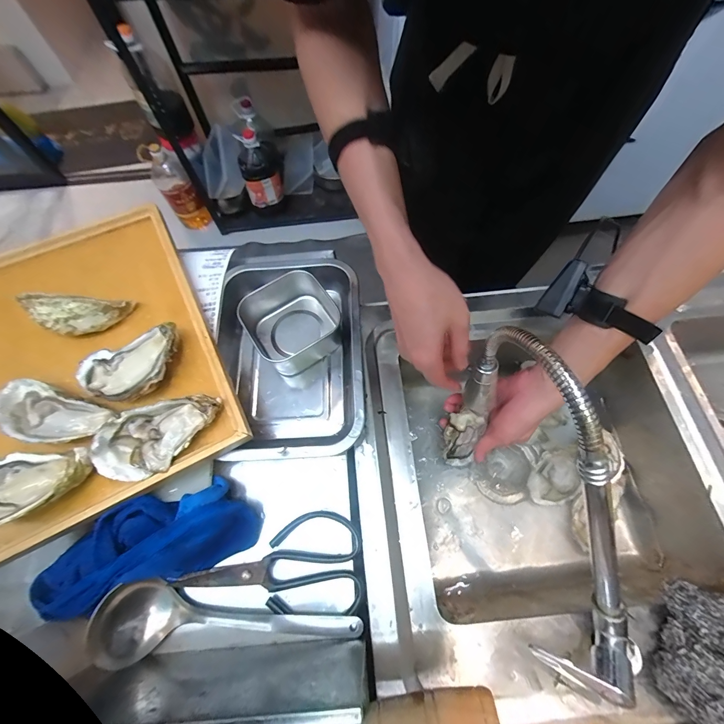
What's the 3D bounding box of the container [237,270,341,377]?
[{"bbox_3d":[-0.089,-0.051,0.421,0.113,0.052,0.109,-30,70,-10],"label":"container"}]

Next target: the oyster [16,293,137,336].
[{"bbox_3d":[-0.319,-0.055,0.370,0.097,0.042,0.030,-4,65,-30],"label":"oyster"}]

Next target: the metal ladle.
[{"bbox_3d":[-0.121,0.231,0.302,0.229,0.044,0.067,-6,68,-1],"label":"metal ladle"}]

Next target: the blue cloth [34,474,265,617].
[{"bbox_3d":[-0.217,0.180,0.320,0.205,0.048,0.080,-20,69,-6],"label":"blue cloth"}]

